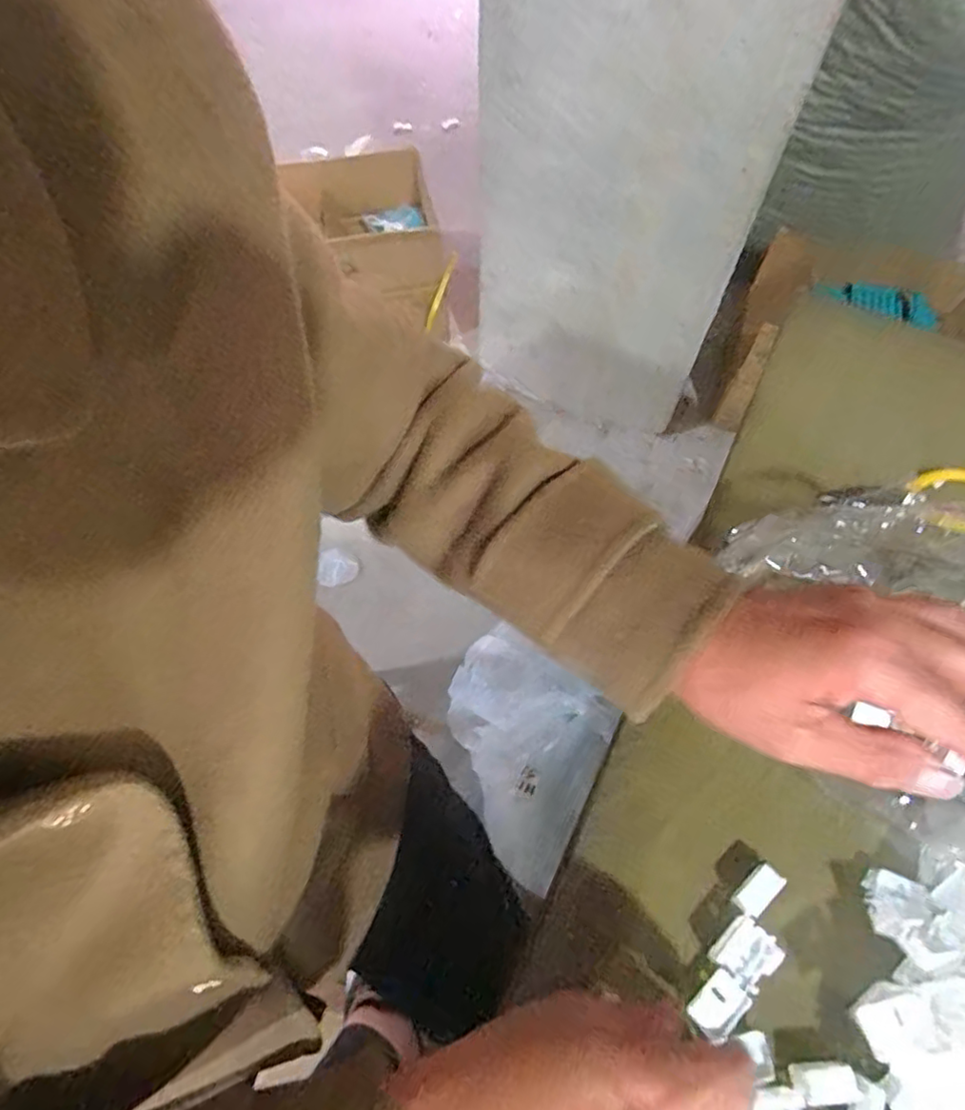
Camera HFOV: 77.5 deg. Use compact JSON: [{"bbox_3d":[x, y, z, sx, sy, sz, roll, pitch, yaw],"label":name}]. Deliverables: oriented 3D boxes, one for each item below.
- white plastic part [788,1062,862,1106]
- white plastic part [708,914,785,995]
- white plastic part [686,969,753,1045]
[{"bbox_3d":[0.159,0.246,0.281,0.025,0.015,0.013,-3,63,-1],"label":"white plastic part"},{"bbox_3d":[0.135,0.203,0.306,0.026,0.008,0.028,40,70,18],"label":"white plastic part"},{"bbox_3d":[0.116,0.222,0.296,0.028,0.004,0.020,-38,68,-20],"label":"white plastic part"}]

